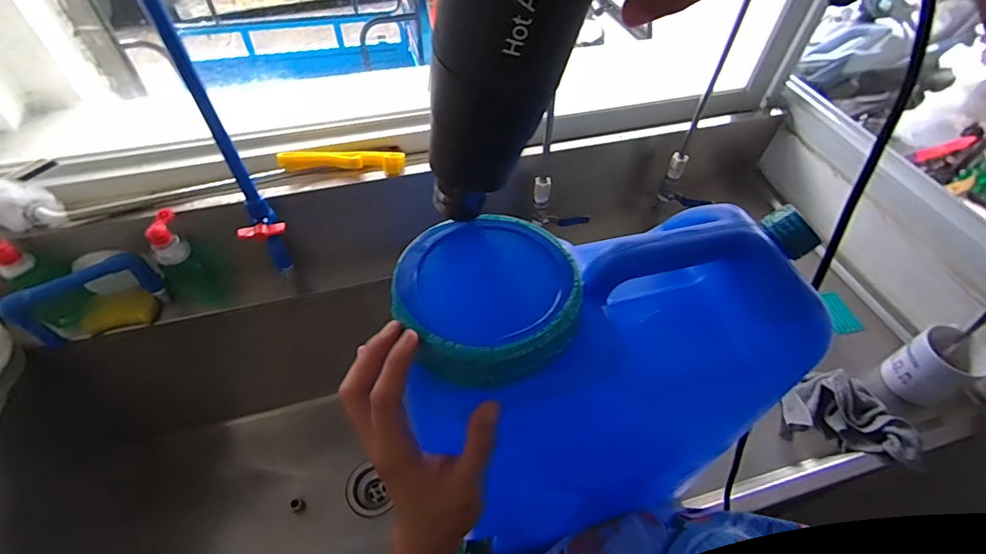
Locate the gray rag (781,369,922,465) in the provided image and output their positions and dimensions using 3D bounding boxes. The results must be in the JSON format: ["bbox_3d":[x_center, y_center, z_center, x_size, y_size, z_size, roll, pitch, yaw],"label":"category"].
[{"bbox_3d":[0.517,0.195,0.680,0.155,0.047,0.106,18,52,12],"label":"gray rag"}]

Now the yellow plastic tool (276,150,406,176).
[{"bbox_3d":[-0.252,-0.194,0.777,0.206,0.030,0.027,1,51,-2],"label":"yellow plastic tool"}]

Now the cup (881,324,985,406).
[{"bbox_3d":[0.662,0.136,0.697,0.096,0.096,0.090,1,51,-1],"label":"cup"}]

